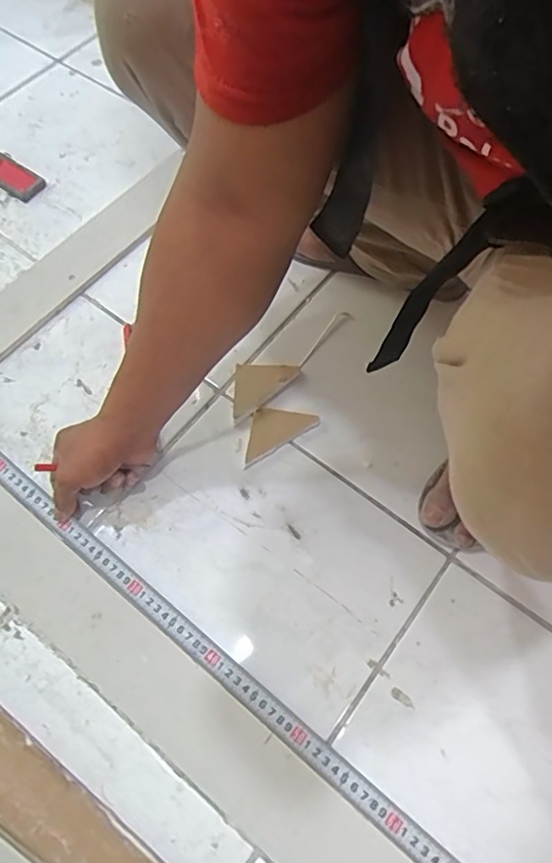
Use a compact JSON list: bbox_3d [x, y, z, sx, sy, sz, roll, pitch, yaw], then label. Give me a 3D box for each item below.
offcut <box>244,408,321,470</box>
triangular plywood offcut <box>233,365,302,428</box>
[{"bbox_3d":[-0.004,-0.005,0.594,0.090,0.014,0.047,-31,68,-13],"label":"offcut"},{"bbox_3d":[-0.024,-0.054,0.615,0.093,0.009,0.053,-39,70,-16],"label":"triangular plywood offcut"}]

